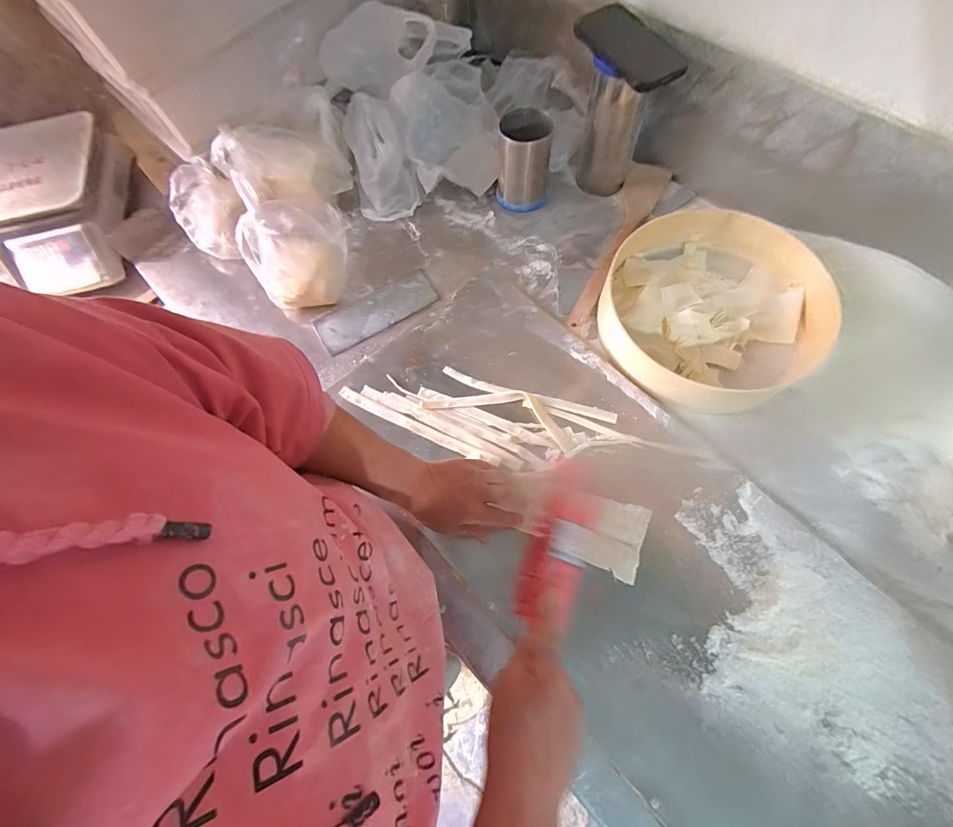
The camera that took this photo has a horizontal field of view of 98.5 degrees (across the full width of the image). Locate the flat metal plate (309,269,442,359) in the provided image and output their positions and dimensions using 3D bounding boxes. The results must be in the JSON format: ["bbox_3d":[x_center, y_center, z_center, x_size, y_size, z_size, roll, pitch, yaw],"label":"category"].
[{"bbox_3d":[-0.156,-0.161,0.644,0.188,0.012,0.074,-28,70,-8],"label":"flat metal plate"}]

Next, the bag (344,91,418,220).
[{"bbox_3d":[-0.169,-0.438,0.706,0.103,0.108,0.209,-18,69,-4],"label":"bag"}]

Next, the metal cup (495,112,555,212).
[{"bbox_3d":[0.078,-0.412,0.675,0.084,0.118,0.086,-1,69,2],"label":"metal cup"}]

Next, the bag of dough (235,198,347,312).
[{"bbox_3d":[-0.253,-0.228,0.600,0.142,0.133,0.095,-39,72,-11],"label":"bag of dough"}]

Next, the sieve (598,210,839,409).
[{"bbox_3d":[0.336,-0.155,0.581,0.313,0.052,0.281,-19,69,-4],"label":"sieve"}]

